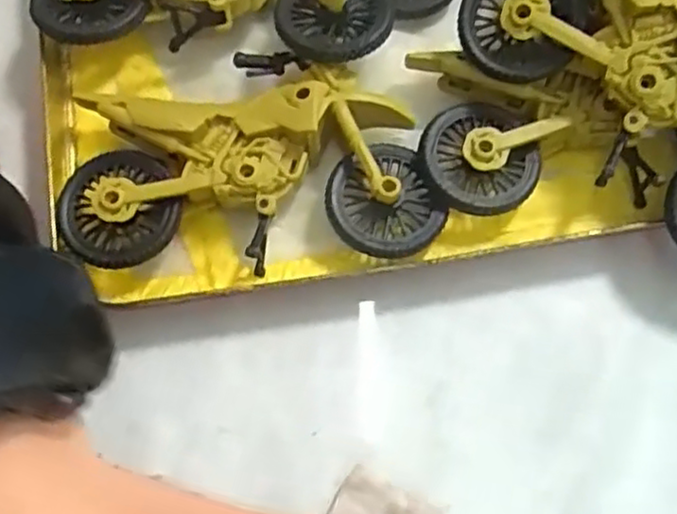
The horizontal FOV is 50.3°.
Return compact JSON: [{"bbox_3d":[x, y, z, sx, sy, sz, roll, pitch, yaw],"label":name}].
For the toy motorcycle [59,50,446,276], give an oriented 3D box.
[{"bbox_3d":[-0.028,-0.031,0.231,0.113,0.025,0.068,-4,73,-2],"label":"toy motorcycle"}]

